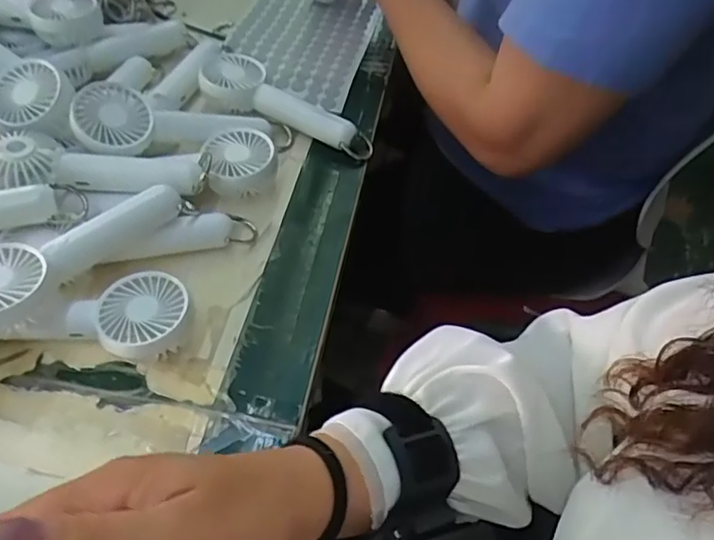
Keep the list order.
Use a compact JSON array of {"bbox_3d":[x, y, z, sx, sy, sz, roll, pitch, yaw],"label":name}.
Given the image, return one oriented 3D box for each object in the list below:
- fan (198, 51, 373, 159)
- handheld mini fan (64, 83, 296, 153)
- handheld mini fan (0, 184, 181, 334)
[{"bbox_3d":[-0.056,-0.146,0.512,0.152,0.034,0.052,19,54,11],"label":"fan"},{"bbox_3d":[-0.128,-0.111,0.461,0.164,0.026,0.051,-1,51,-23],"label":"handheld mini fan"},{"bbox_3d":[-0.177,-0.015,0.367,0.051,0.028,0.147,35,58,23],"label":"handheld mini fan"}]

